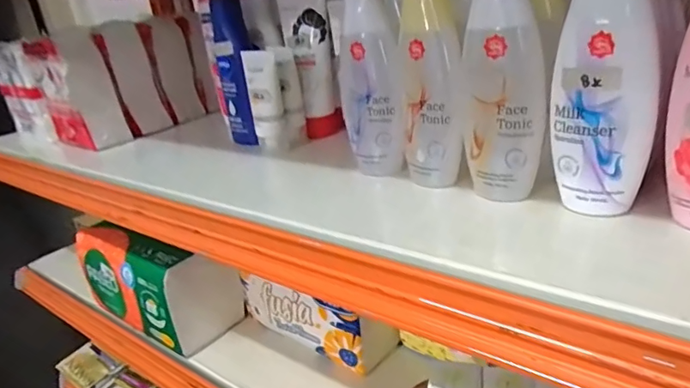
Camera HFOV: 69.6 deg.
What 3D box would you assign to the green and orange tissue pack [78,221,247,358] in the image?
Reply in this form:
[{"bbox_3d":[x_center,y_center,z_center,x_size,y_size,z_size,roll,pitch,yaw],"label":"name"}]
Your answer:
[{"bbox_3d":[-0.217,0.100,0.582,0.190,0.118,0.090,11,28,38],"label":"green and orange tissue pack"}]

